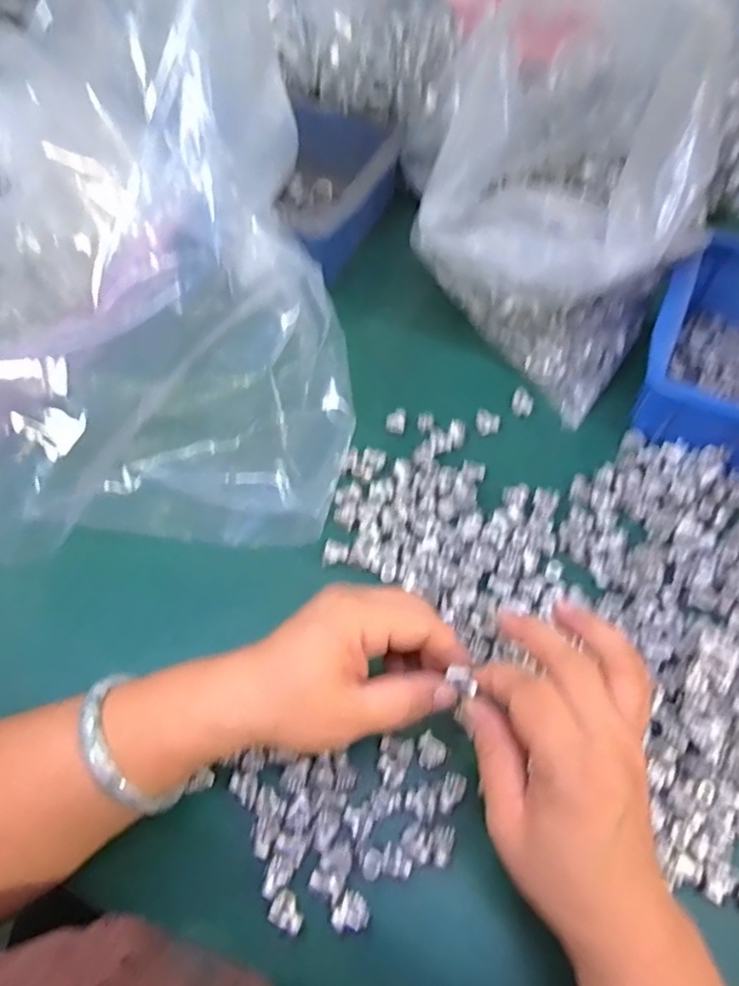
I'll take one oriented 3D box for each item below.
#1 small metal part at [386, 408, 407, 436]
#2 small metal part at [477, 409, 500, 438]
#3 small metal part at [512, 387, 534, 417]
[{"bbox_3d":[0.020,-0.055,0.448,0.015,0.008,0.021,7,61,5],"label":"small metal part"},{"bbox_3d":[0.090,-0.053,0.444,0.018,0.010,0.016,16,62,10],"label":"small metal part"},{"bbox_3d":[0.119,-0.070,0.454,0.016,0.009,0.020,16,62,10],"label":"small metal part"}]

